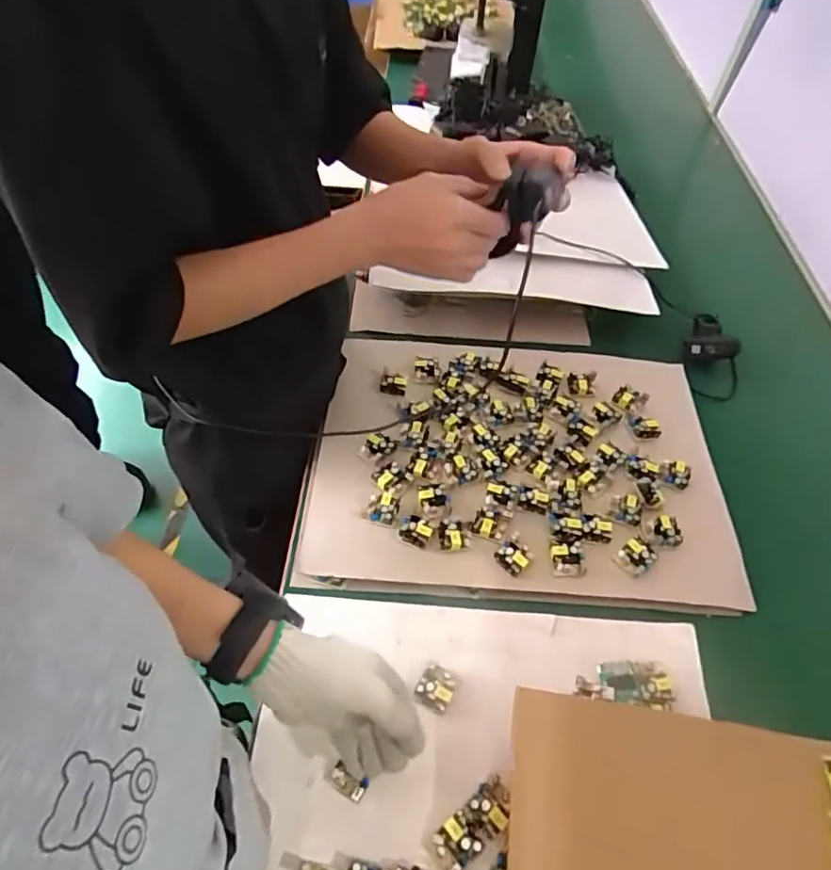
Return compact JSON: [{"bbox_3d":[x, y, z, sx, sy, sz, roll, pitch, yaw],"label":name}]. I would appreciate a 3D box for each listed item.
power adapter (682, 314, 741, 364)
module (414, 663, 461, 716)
[{"bbox_3d":[0.429,-0.143,0.846,0.071,0.042,0.084,3,54,0],"label":"power adapter"},{"bbox_3d":[0.021,0.237,0.541,0.034,0.012,0.040,28,57,17],"label":"module"}]

